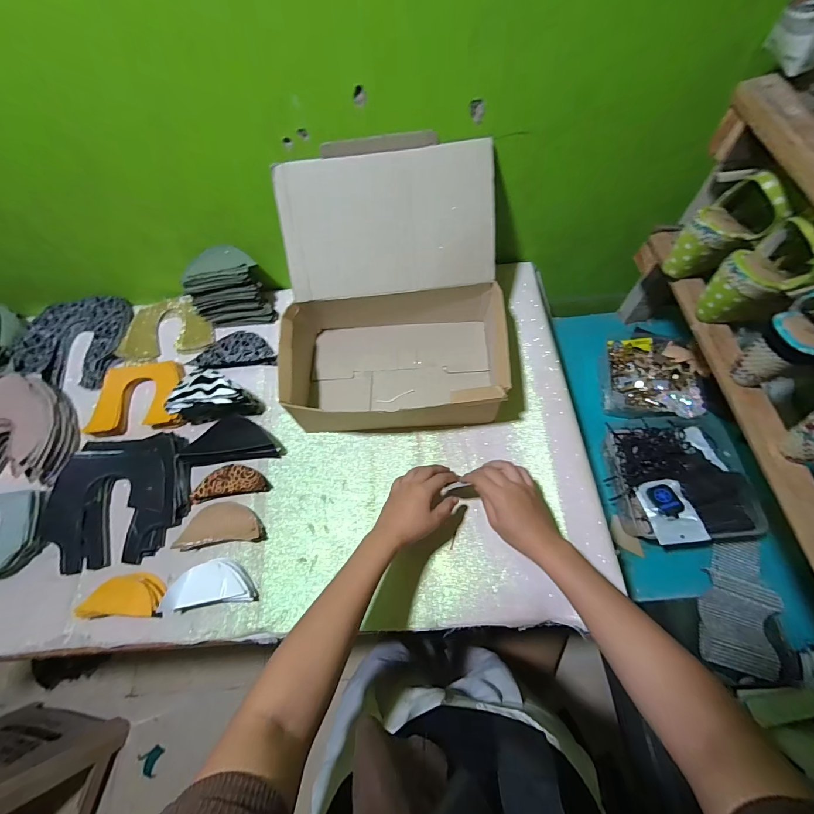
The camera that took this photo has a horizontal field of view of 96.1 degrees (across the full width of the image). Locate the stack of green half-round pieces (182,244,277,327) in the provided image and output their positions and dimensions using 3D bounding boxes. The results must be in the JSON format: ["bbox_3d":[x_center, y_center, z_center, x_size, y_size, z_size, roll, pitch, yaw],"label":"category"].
[{"bbox_3d":[-0.323,-0.220,0.667,0.136,0.111,0.076,-1,65,3],"label":"stack of green half-round pieces"}]

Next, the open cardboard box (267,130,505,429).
[{"bbox_3d":[-0.023,-0.167,0.557,0.325,0.251,0.325,0,65,4],"label":"open cardboard box"}]

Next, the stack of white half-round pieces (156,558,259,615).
[{"bbox_3d":[-0.278,0.248,0.512,0.125,0.030,0.059,-8,65,0],"label":"stack of white half-round pieces"}]

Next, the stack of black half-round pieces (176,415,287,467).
[{"bbox_3d":[-0.280,0.051,0.598,0.150,0.030,0.075,-6,65,1],"label":"stack of black half-round pieces"}]

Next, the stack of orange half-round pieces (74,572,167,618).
[{"bbox_3d":[-0.398,0.267,0.519,0.108,0.023,0.054,-3,65,2],"label":"stack of orange half-round pieces"}]

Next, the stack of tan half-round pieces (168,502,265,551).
[{"bbox_3d":[-0.278,0.176,0.545,0.122,0.027,0.058,-8,65,0],"label":"stack of tan half-round pieces"}]

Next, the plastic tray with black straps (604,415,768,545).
[{"bbox_3d":[0.458,0.116,0.617,0.200,0.071,0.207,-4,65,2],"label":"plastic tray with black straps"}]

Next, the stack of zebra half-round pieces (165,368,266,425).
[{"bbox_3d":[-0.317,-0.018,0.595,0.124,0.064,0.061,-8,65,0],"label":"stack of zebra half-round pieces"}]

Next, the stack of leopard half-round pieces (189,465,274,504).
[{"bbox_3d":[-0.279,0.118,0.576,0.119,0.021,0.048,-10,65,-1],"label":"stack of leopard half-round pieces"}]

